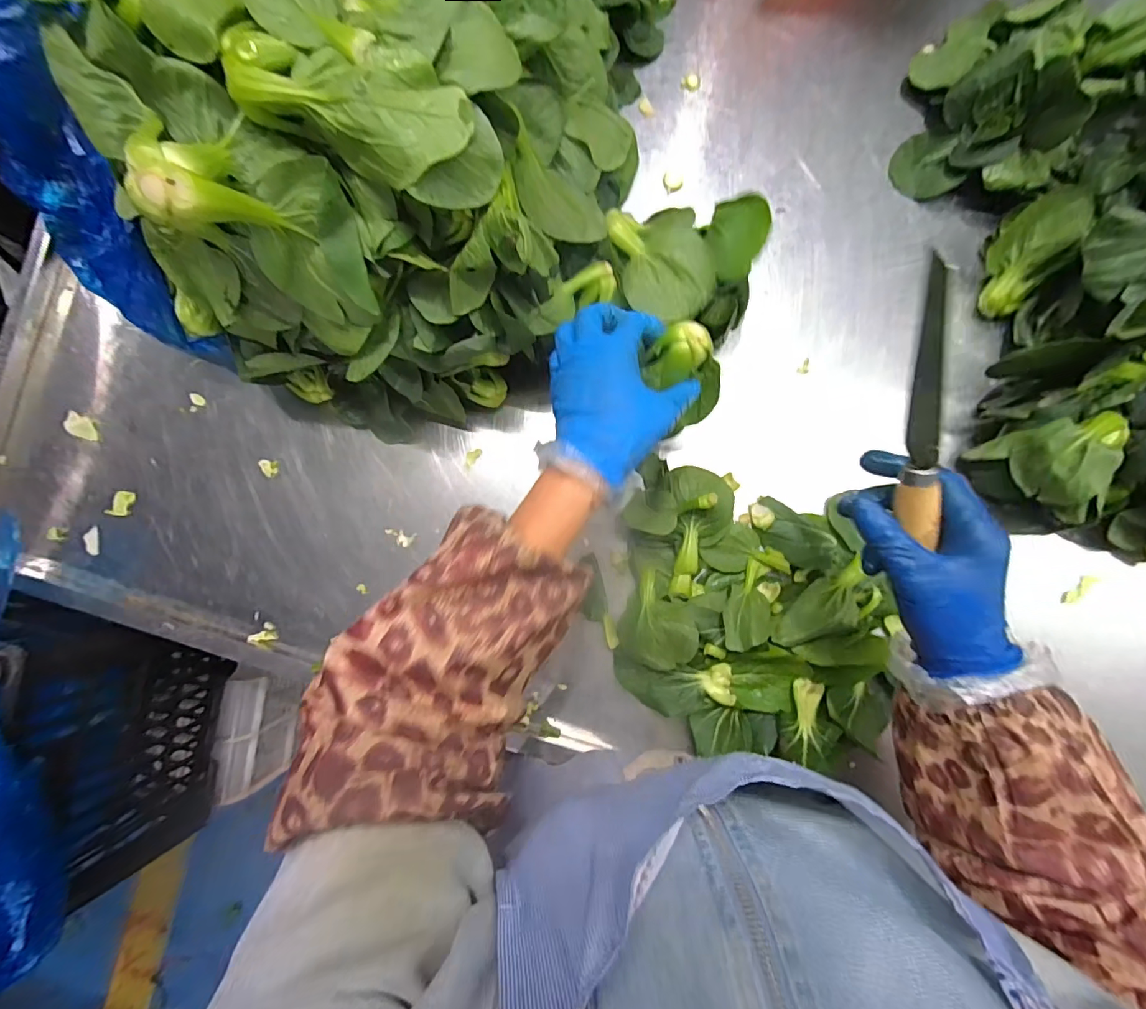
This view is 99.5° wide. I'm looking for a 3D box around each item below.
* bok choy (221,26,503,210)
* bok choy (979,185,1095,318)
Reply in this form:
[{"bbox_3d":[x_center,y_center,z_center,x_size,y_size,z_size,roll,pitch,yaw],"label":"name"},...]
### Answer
[{"bbox_3d":[-0.122,-0.232,0.294,0.158,0.040,0.063,16,88,-8],"label":"bok choy"},{"bbox_3d":[0.377,-0.206,0.402,0.037,0.066,0.074,1,85,8],"label":"bok choy"}]

